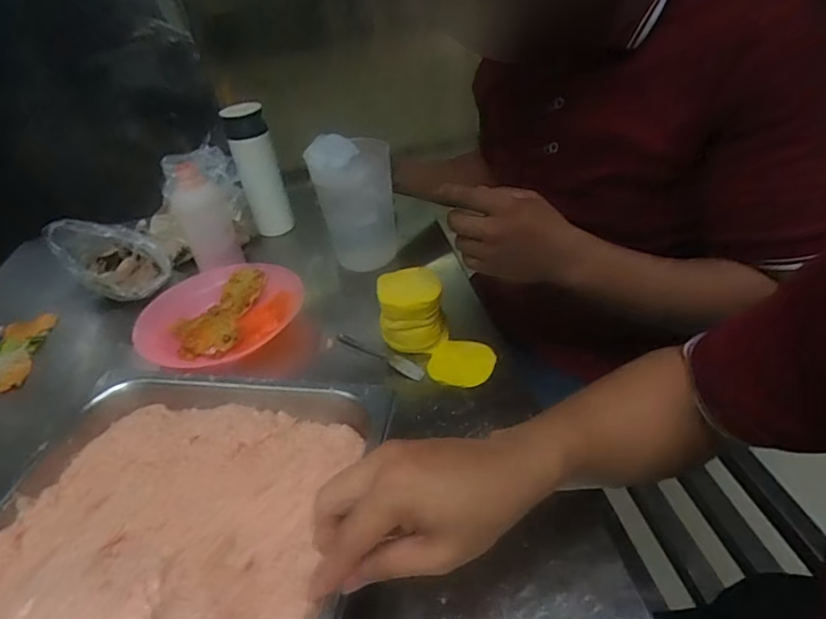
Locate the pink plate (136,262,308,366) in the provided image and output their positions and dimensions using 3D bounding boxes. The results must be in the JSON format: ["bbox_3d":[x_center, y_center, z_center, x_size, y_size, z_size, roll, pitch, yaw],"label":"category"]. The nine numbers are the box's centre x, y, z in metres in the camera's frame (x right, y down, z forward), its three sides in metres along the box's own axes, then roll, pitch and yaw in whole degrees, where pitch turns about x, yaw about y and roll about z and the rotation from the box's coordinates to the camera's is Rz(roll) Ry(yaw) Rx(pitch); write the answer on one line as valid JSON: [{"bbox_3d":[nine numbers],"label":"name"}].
[{"bbox_3d":[-0.256,0.002,0.693,0.204,0.046,0.179,-10,37,-4],"label":"pink plate"}]

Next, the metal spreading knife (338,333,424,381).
[{"bbox_3d":[-0.041,0.054,0.617,0.133,0.010,0.017,22,45,33],"label":"metal spreading knife"}]

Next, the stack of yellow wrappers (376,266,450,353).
[{"bbox_3d":[0.000,0.000,0.623,0.079,0.084,0.070,-2,36,6],"label":"stack of yellow wrappers"}]

